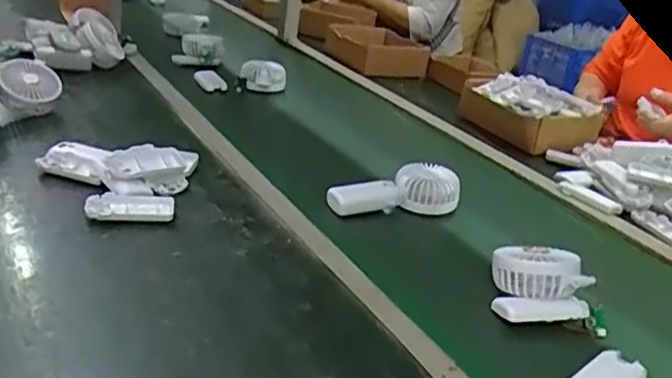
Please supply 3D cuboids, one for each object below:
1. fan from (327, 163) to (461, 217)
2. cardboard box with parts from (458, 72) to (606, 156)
[{"bbox_3d":[0.077,0.001,0.873,0.185,0.051,0.058,-3,27,-15],"label":"fan"},{"bbox_3d":[0.349,-0.147,1.210,0.165,0.084,0.217,-9,30,-34],"label":"cardboard box with parts"}]

